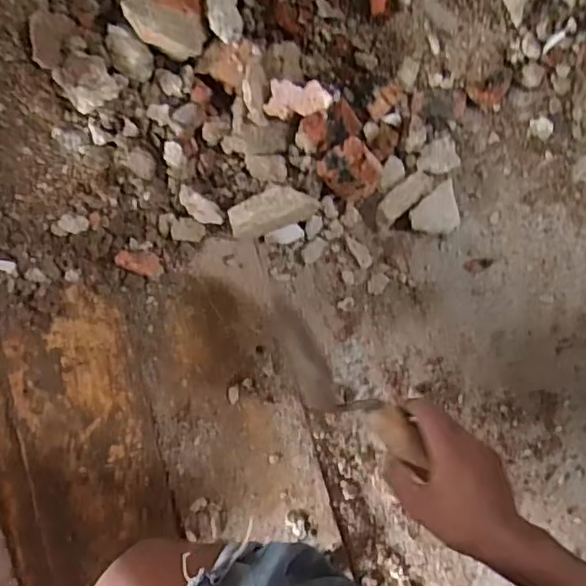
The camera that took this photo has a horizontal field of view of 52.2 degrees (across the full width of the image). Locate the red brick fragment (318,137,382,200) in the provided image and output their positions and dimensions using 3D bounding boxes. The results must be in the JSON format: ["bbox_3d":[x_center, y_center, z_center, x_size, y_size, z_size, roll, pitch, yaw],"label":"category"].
[{"bbox_3d":[0.059,-0.121,0.591,0.057,0.041,0.050,-34,83,4],"label":"red brick fragment"}]

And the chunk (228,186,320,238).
[{"bbox_3d":[-0.020,-0.081,0.596,0.086,0.036,0.037,-20,84,6],"label":"chunk"}]

